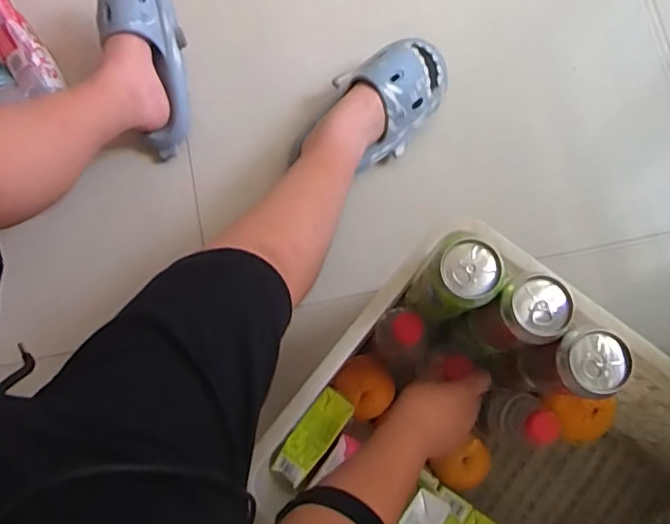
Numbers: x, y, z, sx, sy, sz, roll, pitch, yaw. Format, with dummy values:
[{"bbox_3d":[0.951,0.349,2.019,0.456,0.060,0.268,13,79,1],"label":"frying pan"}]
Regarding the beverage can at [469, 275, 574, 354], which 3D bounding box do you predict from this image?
[{"bbox_3d":[0.179,0.052,0.539,0.061,0.131,0.058,0,78,1],"label":"beverage can"}]

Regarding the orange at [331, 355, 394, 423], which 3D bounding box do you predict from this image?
[{"bbox_3d":[0.039,0.156,0.702,0.066,0.067,0.072,0,78,1],"label":"orange"}]

